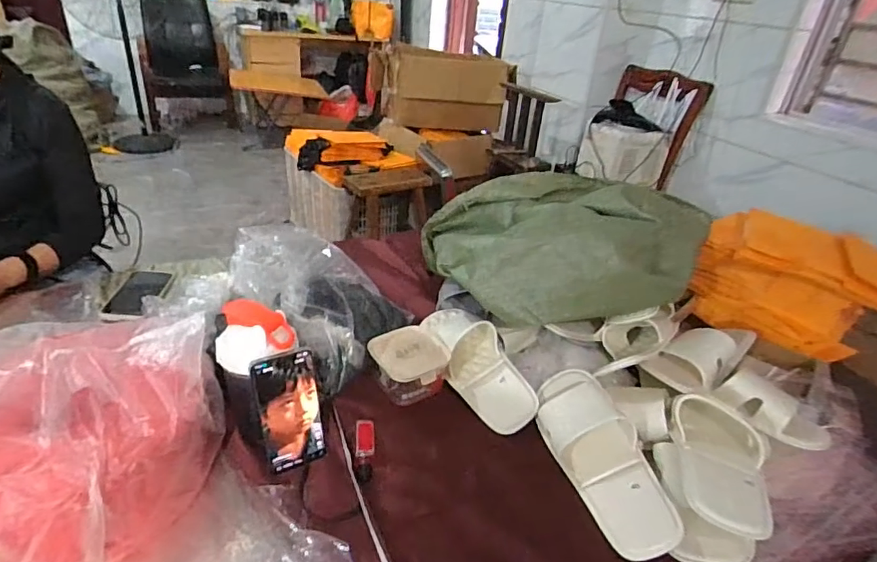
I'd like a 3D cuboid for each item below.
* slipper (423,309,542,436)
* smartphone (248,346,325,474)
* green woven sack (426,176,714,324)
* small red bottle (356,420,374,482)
[{"bbox_3d":[0.057,0.127,0.847,0.104,0.066,0.287,-11,33,-27],"label":"slipper"},{"bbox_3d":[-0.187,0.164,0.645,0.074,0.162,0.012,-13,22,-27],"label":"smartphone"},{"bbox_3d":[0.220,-0.085,0.912,0.463,0.153,0.331,-9,33,-23],"label":"green woven sack"},{"bbox_3d":[-0.099,0.225,0.688,0.025,0.020,0.098,2,28,-8],"label":"small red bottle"}]

